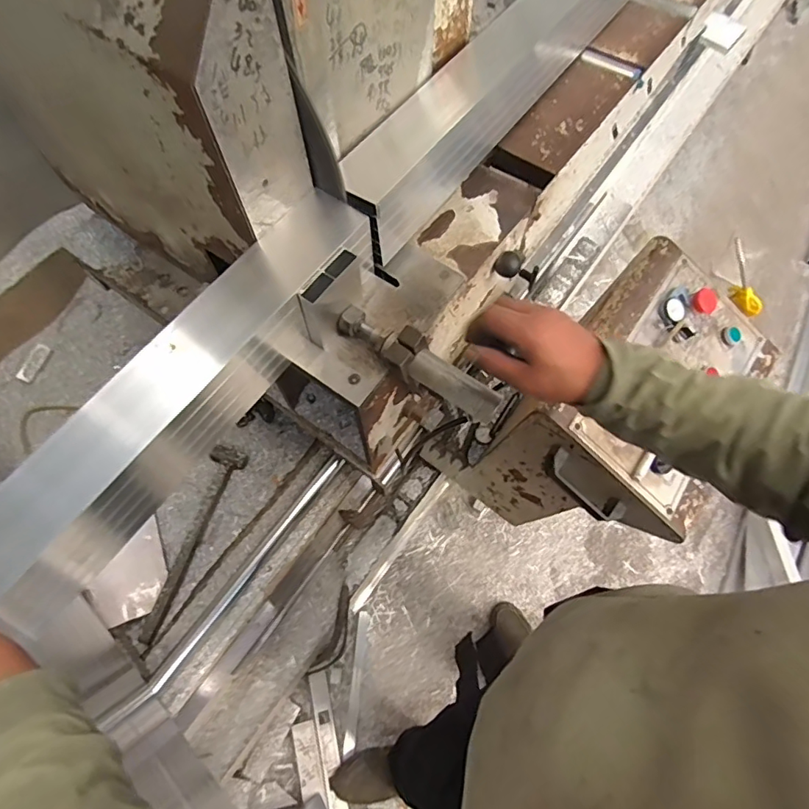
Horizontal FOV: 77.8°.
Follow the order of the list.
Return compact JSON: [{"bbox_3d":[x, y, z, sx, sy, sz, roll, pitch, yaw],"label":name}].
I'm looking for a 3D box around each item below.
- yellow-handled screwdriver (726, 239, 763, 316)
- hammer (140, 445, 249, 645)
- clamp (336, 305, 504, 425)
[{"bbox_3d":[0.531,-0.196,0.791,0.035,0.021,0.128,-29,109,-11],"label":"yellow-handled screwdriver"},{"bbox_3d":[-0.409,0.246,0.946,0.067,0.031,0.363,18,69,8],"label":"hammer"},{"bbox_3d":[0.016,-0.050,0.578,0.216,0.054,0.052,31,71,12],"label":"clamp"}]

